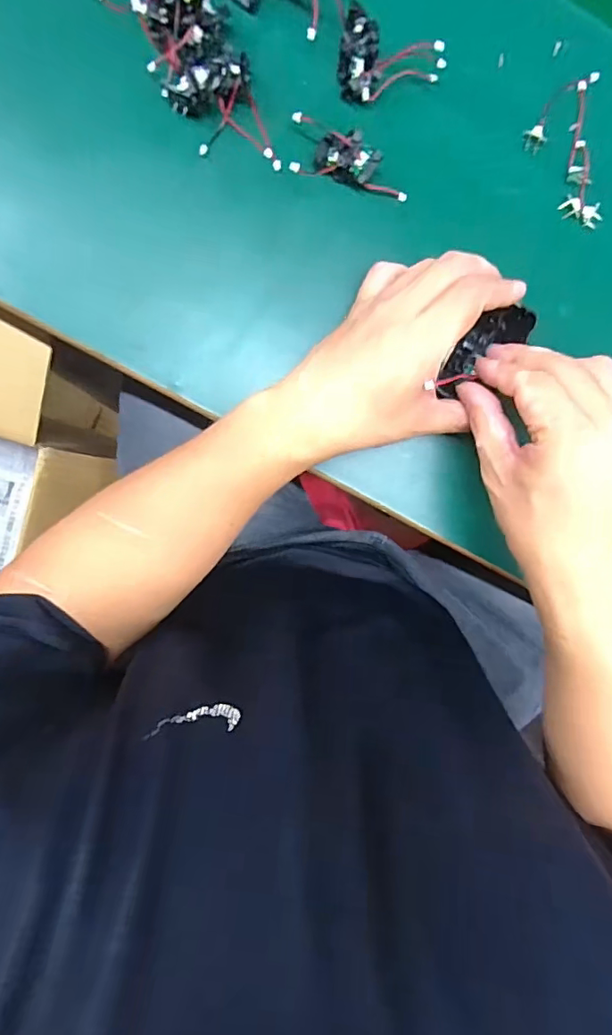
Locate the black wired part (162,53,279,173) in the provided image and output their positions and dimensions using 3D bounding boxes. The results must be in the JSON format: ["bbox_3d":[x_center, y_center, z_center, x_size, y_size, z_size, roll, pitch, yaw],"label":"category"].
[{"bbox_3d":[-0.051,-0.248,0.332,0.054,0.019,0.062,-25,99,1],"label":"black wired part"}]

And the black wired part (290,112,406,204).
[{"bbox_3d":[0.030,-0.232,0.338,0.079,0.022,0.029,15,97,-5],"label":"black wired part"}]

